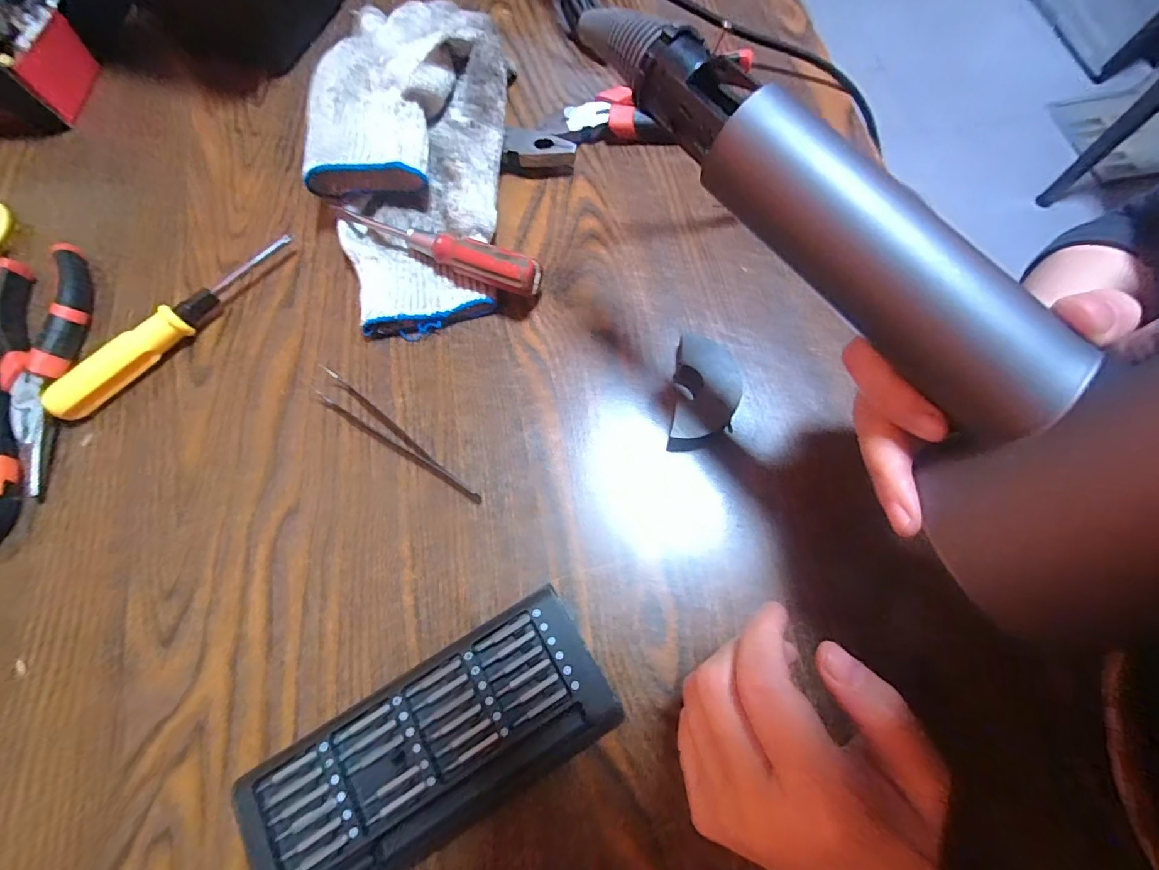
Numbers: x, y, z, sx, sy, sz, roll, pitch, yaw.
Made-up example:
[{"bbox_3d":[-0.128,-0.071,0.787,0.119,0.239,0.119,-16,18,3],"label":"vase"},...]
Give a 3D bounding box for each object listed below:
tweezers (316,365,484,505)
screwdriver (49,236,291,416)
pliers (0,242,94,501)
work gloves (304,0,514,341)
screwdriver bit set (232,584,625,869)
[{"bbox_3d":[-0.102,0.003,0.270,0.115,0.007,0.016,37,75,12],"label":"tweezers"},{"bbox_3d":[-0.233,-0.065,0.291,0.018,0.019,0.153,43,76,14],"label":"screwdriver"},{"bbox_3d":[-0.312,-0.043,0.288,0.047,0.016,0.158,-20,72,-6],"label":"pliers"},{"bbox_3d":[-0.107,-0.183,0.312,0.122,0.054,0.245,2,71,1],"label":"work gloves"},{"bbox_3d":[-0.061,0.138,0.216,0.155,0.018,0.068,-30,73,-10],"label":"screwdriver bit set"}]

